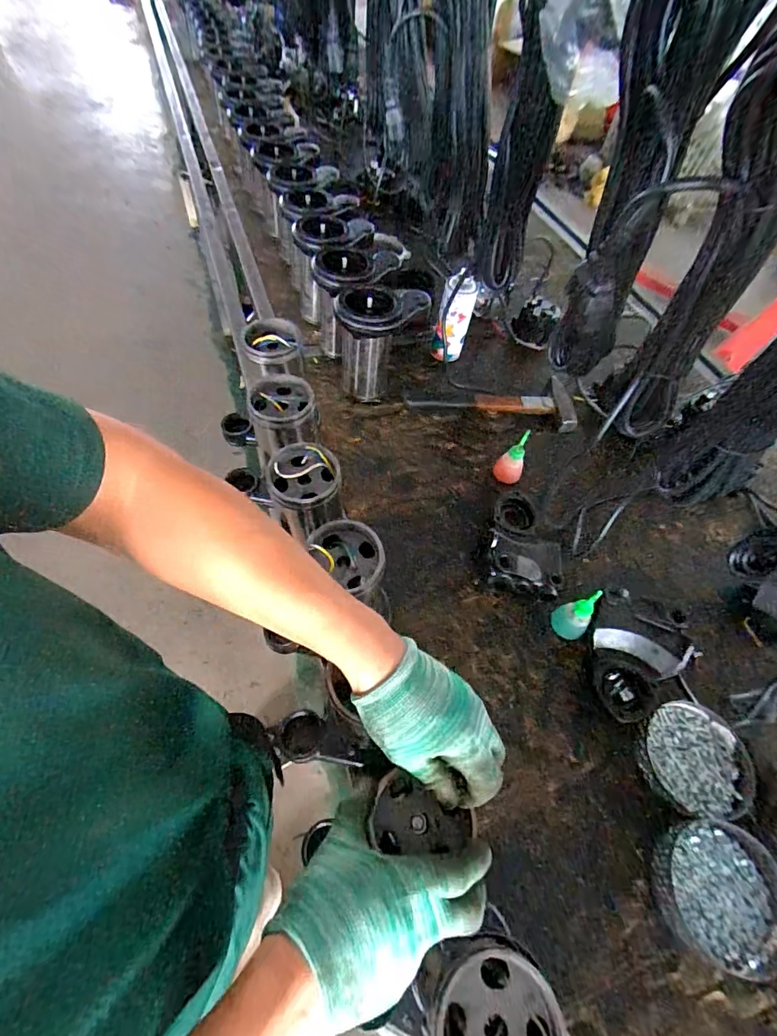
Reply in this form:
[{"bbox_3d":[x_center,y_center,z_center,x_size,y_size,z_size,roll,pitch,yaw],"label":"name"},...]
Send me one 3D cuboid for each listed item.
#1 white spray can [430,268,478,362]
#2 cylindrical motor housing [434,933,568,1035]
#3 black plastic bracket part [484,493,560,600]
[{"bbox_3d":[0.135,-0.407,0.951,0.071,0.169,0.054,14,57,6],"label":"white spray can"},{"bbox_3d":[0.076,0.354,0.322,0.086,0.032,0.089,3,56,-5],"label":"cylindrical motor housing"},{"bbox_3d":[0.214,0.035,0.719,0.122,0.059,0.182,17,58,8],"label":"black plastic bracket part"}]

